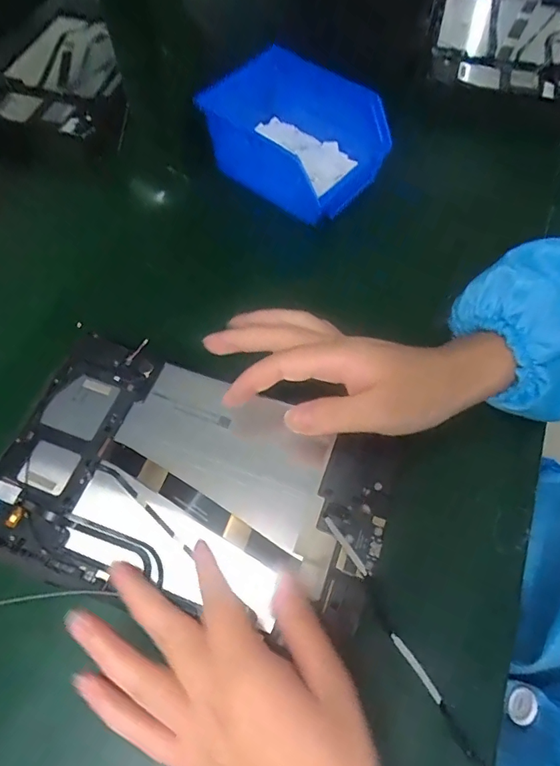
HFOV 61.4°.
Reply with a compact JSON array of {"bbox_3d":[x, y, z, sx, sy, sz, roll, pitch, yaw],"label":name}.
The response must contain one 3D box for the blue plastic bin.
[{"bbox_3d":[0.008,-0.224,0.428,0.158,0.069,0.102,37,69,13],"label":"blue plastic bin"}]

